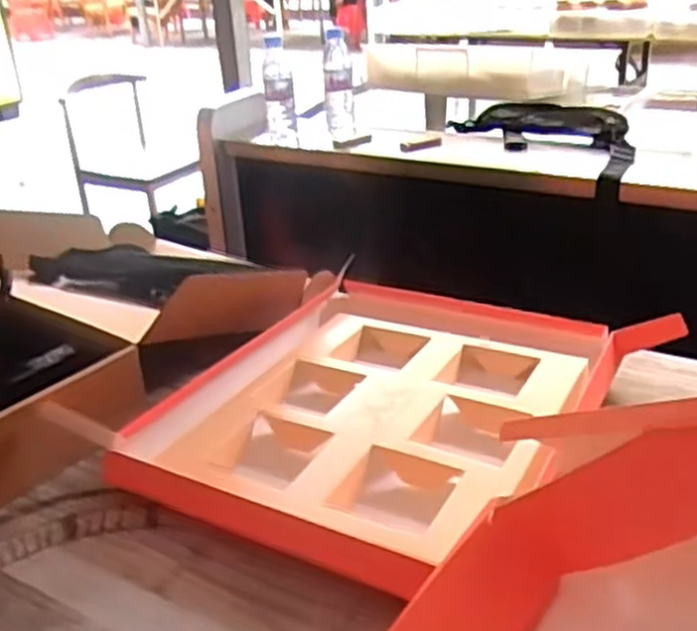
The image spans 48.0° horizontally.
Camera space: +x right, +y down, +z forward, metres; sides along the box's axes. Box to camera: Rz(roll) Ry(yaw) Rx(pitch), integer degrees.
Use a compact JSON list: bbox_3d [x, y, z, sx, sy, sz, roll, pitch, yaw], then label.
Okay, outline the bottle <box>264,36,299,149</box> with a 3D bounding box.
[{"bbox_3d":[-0.128,-0.403,1.439,0.059,0.191,0.060,-5,27,-2],"label":"bottle"}]

